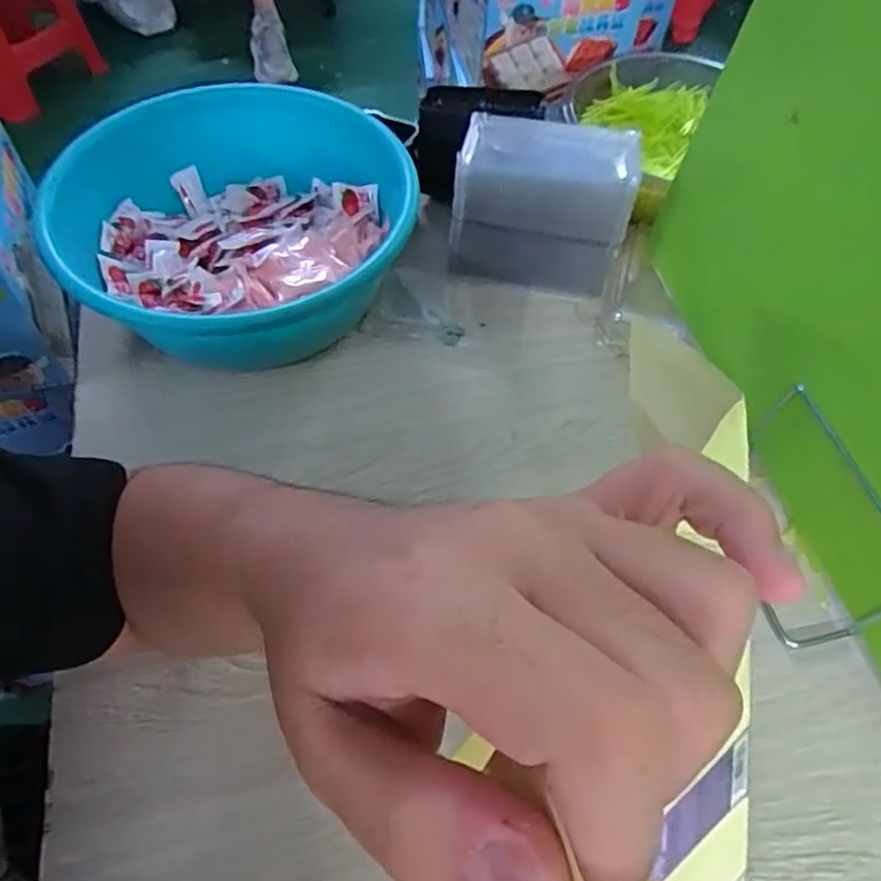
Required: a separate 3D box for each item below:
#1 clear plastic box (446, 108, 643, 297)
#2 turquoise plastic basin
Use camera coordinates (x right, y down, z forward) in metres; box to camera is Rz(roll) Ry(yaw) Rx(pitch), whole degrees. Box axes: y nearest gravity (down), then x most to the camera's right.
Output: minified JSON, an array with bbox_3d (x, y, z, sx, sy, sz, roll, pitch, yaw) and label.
[{"bbox_3d":[0.087,-0.206,0.559,0.138,0.120,0.084,9,57,4],"label":"clear plastic box"},{"bbox_3d":[-0.152,-0.170,0.538,0.247,0.107,0.277,-10,58,-9],"label":"turquoise plastic basin"}]

